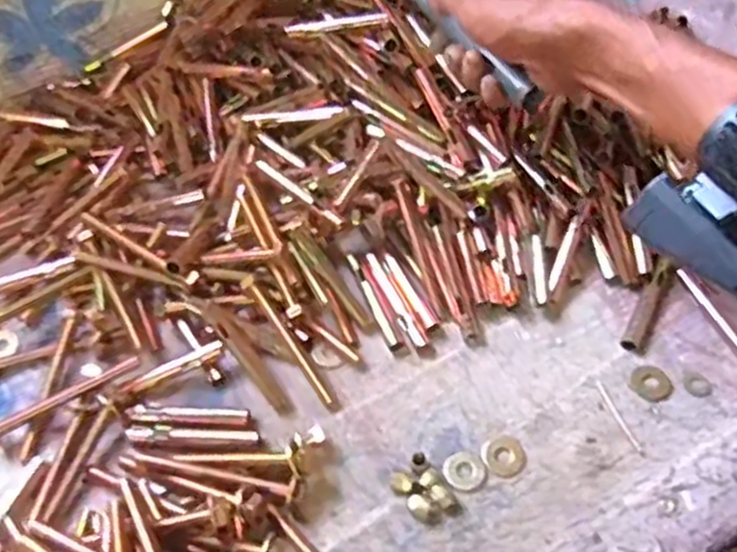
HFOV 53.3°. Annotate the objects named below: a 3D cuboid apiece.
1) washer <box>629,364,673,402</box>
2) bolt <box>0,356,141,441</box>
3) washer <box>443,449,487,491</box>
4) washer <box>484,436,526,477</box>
[{"bbox_3d":[0.183,0.070,0.477,0.024,0.004,0.026,-1,53,2],"label":"washer"},{"bbox_3d":[-0.196,0.079,0.475,0.101,0.015,0.012,-25,56,-16],"label":"bolt"},{"bbox_3d":[0.059,0.117,0.447,0.025,0.004,0.026,-1,53,2],"label":"washer"},{"bbox_3d":[0.085,0.111,0.456,0.025,0.004,0.026,-1,53,2],"label":"washer"}]

